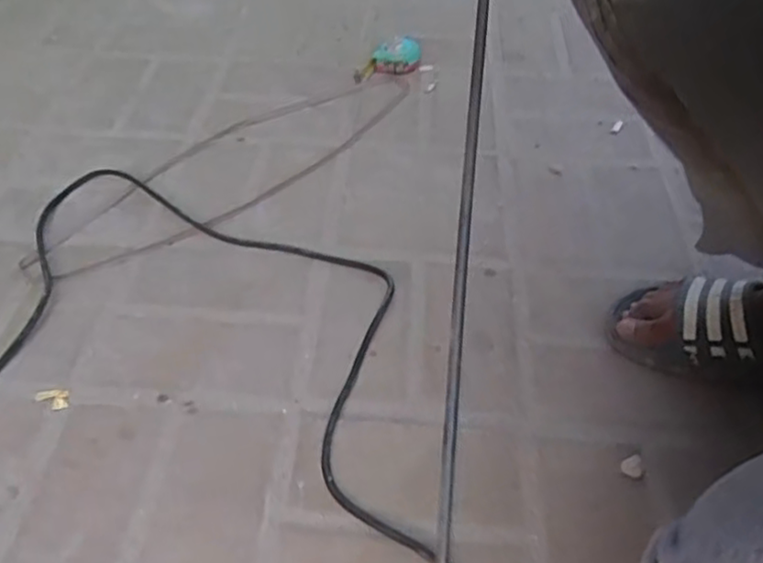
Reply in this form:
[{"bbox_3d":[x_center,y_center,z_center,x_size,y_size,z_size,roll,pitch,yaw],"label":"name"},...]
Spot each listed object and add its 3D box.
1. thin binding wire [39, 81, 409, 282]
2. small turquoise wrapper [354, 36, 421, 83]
[{"bbox_3d":[-0.171,-0.158,0.904,0.164,0.015,0.549,34,54,27],"label":"thin binding wire"},{"bbox_3d":[0.013,-0.336,1.055,0.114,0.034,0.063,-26,52,-24],"label":"small turquoise wrapper"}]

